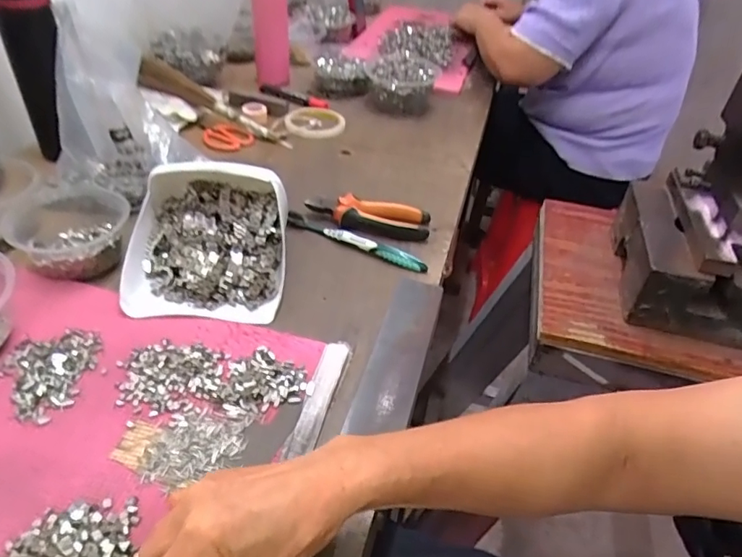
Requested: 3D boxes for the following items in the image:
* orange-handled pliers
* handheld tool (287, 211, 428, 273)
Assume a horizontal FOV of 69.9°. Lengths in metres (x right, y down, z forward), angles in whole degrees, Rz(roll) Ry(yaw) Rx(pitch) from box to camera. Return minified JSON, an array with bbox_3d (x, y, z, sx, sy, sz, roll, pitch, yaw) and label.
[{"bbox_3d":[-0.003,-0.081,0.650,0.148,0.026,0.048,11,40,6],"label":"orange-handled pliers"},{"bbox_3d":[-0.019,-0.043,0.611,0.175,0.012,0.020,23,43,19],"label":"handheld tool"}]

